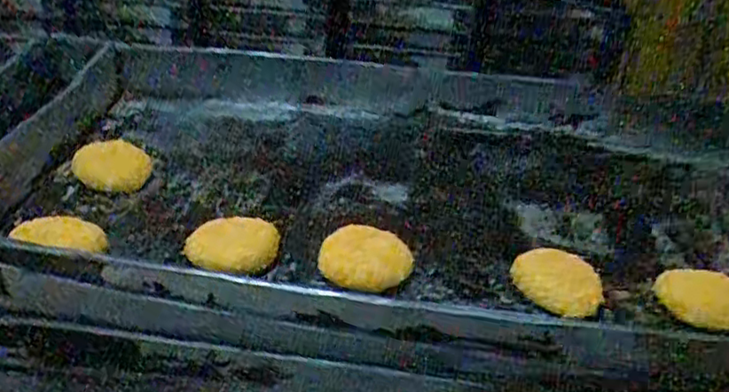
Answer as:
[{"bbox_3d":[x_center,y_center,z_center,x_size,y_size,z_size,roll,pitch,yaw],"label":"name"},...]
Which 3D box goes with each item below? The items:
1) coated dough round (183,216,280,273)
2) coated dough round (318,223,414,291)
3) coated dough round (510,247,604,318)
[{"bbox_3d":[-0.109,0.041,0.526,0.072,0.020,0.057,7,35,7],"label":"coated dough round"},{"bbox_3d":[0.001,0.050,0.518,0.070,0.020,0.056,12,36,14],"label":"coated dough round"},{"bbox_3d":[0.156,0.068,0.522,0.071,0.018,0.068,1,35,-1],"label":"coated dough round"}]

